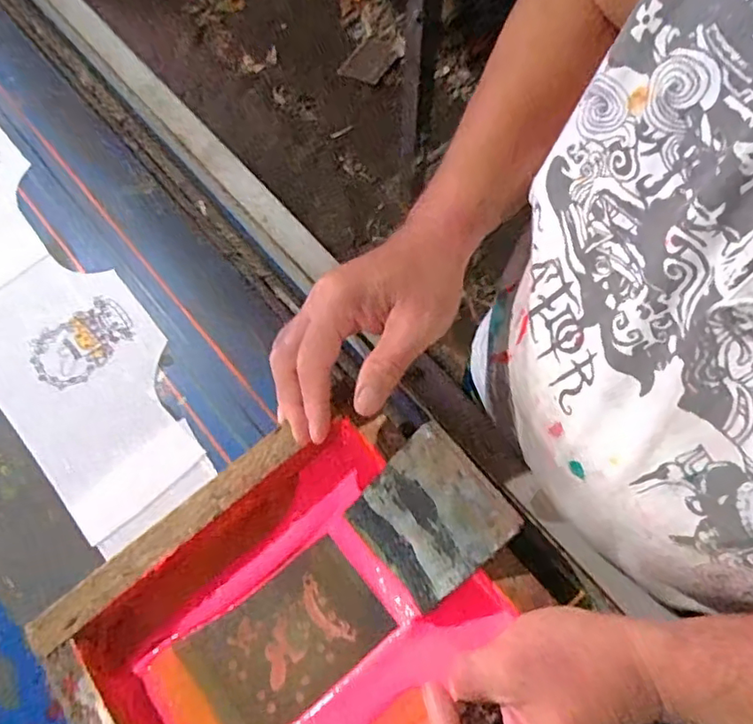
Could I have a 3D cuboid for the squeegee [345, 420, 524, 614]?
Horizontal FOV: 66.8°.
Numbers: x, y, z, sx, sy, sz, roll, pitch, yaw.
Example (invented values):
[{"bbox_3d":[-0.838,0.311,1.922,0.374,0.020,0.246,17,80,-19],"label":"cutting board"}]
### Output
[{"bbox_3d":[0.033,0.100,0.366,0.083,0.006,0.093,48,113,20],"label":"squeegee"}]

